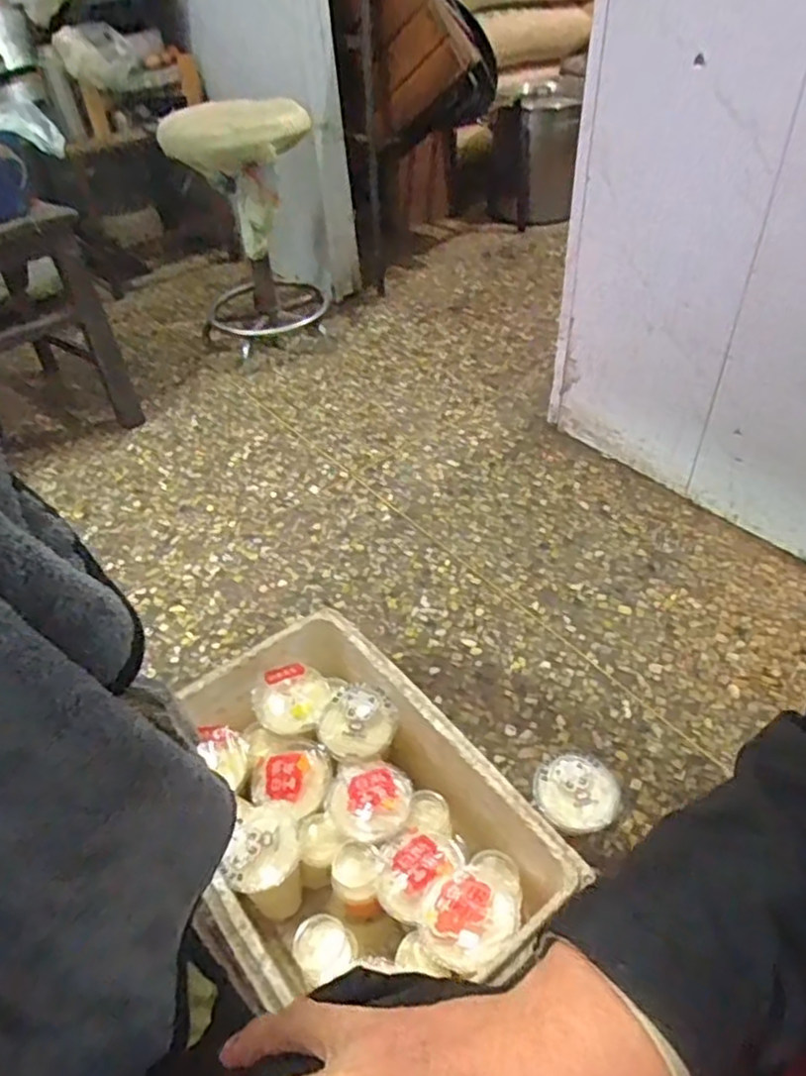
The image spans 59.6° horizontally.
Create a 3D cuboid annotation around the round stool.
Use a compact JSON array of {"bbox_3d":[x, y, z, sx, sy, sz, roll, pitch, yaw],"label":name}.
[{"bbox_3d":[-0.368,-0.769,1.740,0.324,0.561,0.325,-11,43,-8],"label":"round stool"}]

